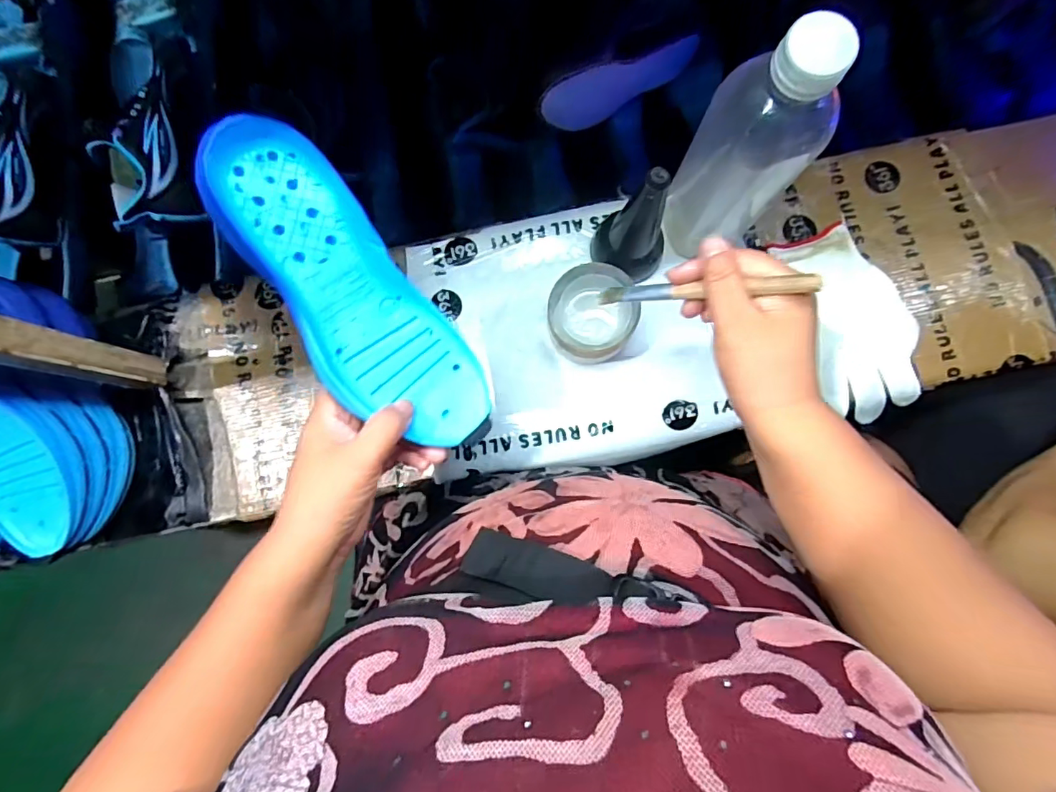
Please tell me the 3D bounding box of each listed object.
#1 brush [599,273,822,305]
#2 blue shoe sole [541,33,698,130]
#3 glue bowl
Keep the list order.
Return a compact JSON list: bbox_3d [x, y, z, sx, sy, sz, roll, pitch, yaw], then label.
[{"bbox_3d":[0.111,-0.069,0.340,0.153,0.011,0.014,8,79,46],"label":"brush"},{"bbox_3d":[0.102,-0.335,0.555,0.209,0.065,0.019,-32,81,-21],"label":"blue shoe sole"},{"bbox_3d":[0.061,-0.076,0.482,0.080,0.054,0.077,0,82,2],"label":"glue bowl"}]

